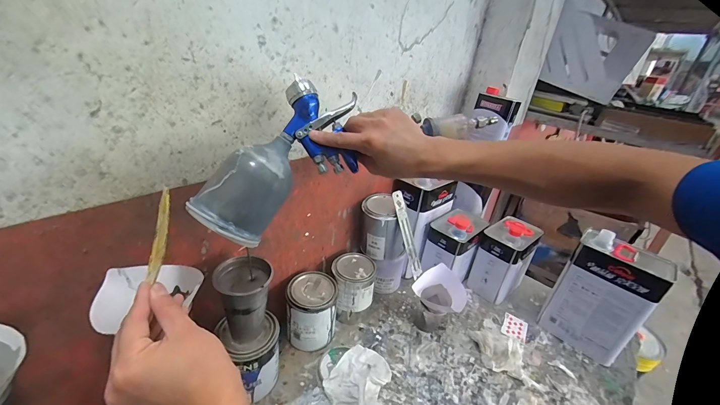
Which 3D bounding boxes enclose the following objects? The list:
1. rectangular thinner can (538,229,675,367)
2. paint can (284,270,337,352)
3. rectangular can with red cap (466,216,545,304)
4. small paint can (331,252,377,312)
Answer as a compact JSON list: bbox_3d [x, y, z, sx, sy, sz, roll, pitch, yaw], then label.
[{"bbox_3d":[0.560,0.217,0.709,0.164,0.264,0.100,30,35,35],"label":"rectangular thinner can"},{"bbox_3d":[-0.106,0.239,0.659,0.100,0.139,0.096,6,28,-3],"label":"paint can"},{"bbox_3d":[0.406,0.154,0.857,0.159,0.207,0.114,-19,38,-41],"label":"rectangular can with red cap"},{"bbox_3d":[-0.018,0.187,0.728,0.095,0.087,0.104,6,28,-3],"label":"small paint can"}]

